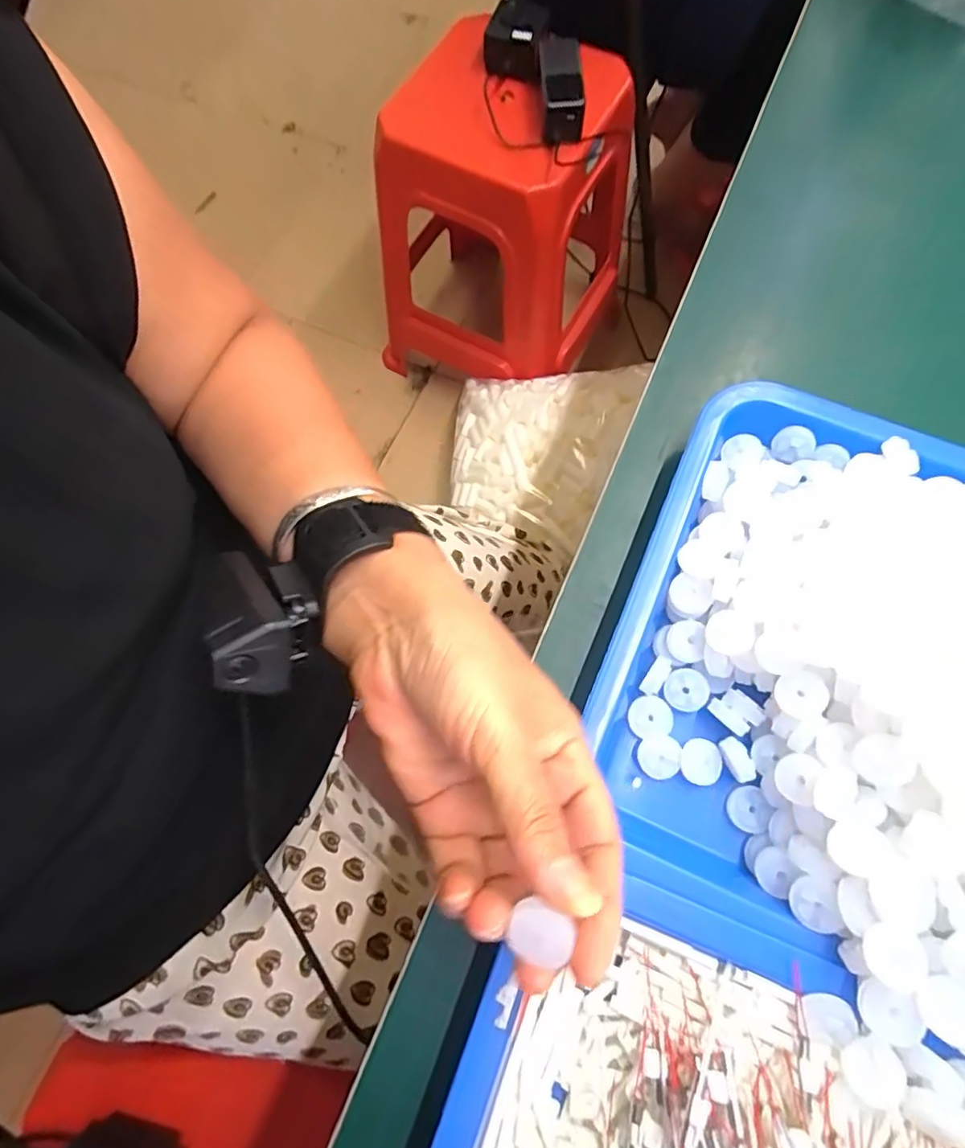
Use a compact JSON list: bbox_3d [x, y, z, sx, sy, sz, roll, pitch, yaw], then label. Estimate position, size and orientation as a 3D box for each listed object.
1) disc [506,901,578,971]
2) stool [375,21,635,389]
[{"bbox_3d":[0.018,0.113,0.180,0.019,0.004,0.020,0,91,22],"label":"disc"},{"bbox_3d":[0.047,-0.655,1.088,0.381,0.508,0.449,25,76,10],"label":"stool"}]

